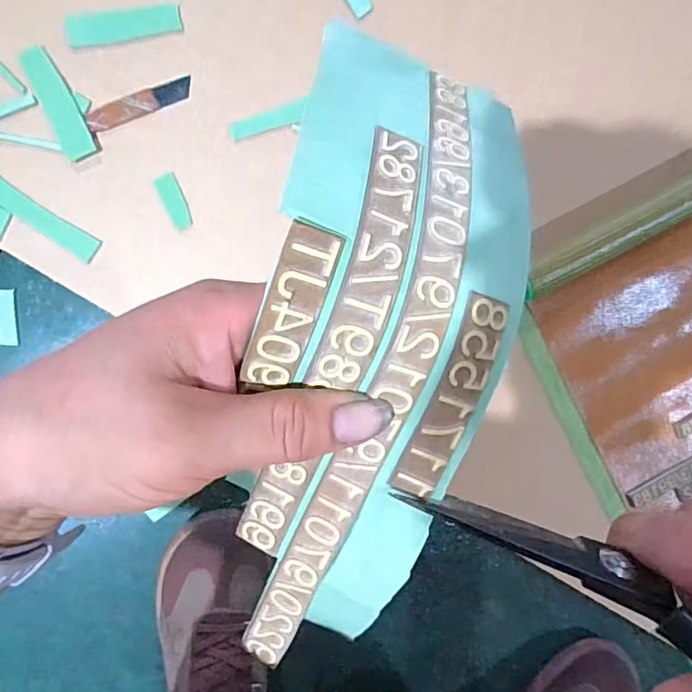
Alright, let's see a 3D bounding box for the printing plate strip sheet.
[{"bbox_3d":[0.011,0.008,0.174,0.077,0.052,0.219,10,94,-6],"label":"printing plate strip sheet"}]

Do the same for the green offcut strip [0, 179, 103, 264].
[{"bbox_3d":[-0.260,-0.109,0.447,0.104,0.005,0.022,33,92,-7],"label":"green offcut strip"}]

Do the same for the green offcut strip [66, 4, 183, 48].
[{"bbox_3d":[-0.184,-0.268,0.439,0.093,0.004,0.025,-10,97,-3],"label":"green offcut strip"}]

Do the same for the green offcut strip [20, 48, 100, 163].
[{"bbox_3d":[-0.238,-0.202,0.438,0.027,0.004,0.090,-23,97,-2],"label":"green offcut strip"}]

